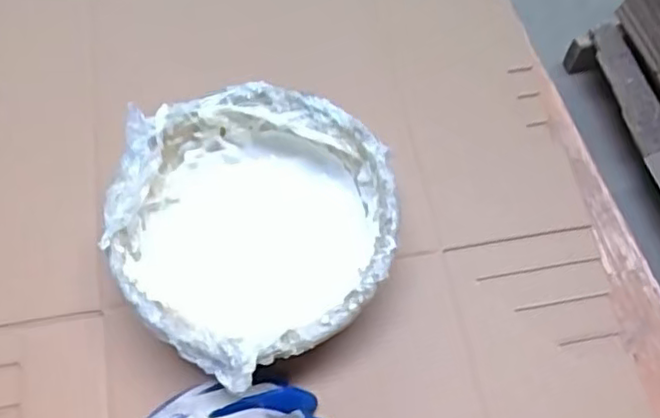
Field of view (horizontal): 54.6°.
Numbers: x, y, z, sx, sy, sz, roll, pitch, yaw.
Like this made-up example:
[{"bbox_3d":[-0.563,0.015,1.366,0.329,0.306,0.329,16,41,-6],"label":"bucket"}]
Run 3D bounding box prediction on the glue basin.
[{"bbox_3d":[-0.051,0.019,0.452,0.183,0.077,0.193,0,68,0],"label":"glue basin"}]

